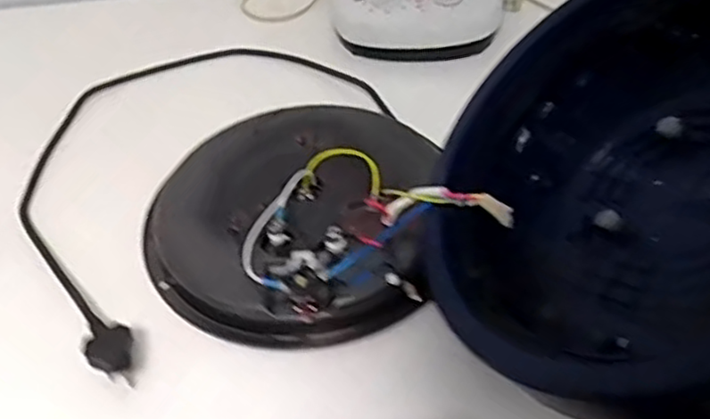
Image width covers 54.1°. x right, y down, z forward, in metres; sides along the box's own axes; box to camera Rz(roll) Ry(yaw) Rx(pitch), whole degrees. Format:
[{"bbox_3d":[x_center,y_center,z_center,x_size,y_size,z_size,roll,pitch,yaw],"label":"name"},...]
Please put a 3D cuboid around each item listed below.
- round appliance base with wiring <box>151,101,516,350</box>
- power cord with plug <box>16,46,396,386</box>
[{"bbox_3d":[-0.042,-0.007,0.549,0.243,0.052,0.237,-2,44,2],"label":"round appliance base with wiring"},{"bbox_3d":[-0.165,-0.060,0.627,0.291,0.029,0.391,25,53,26],"label":"power cord with plug"}]

